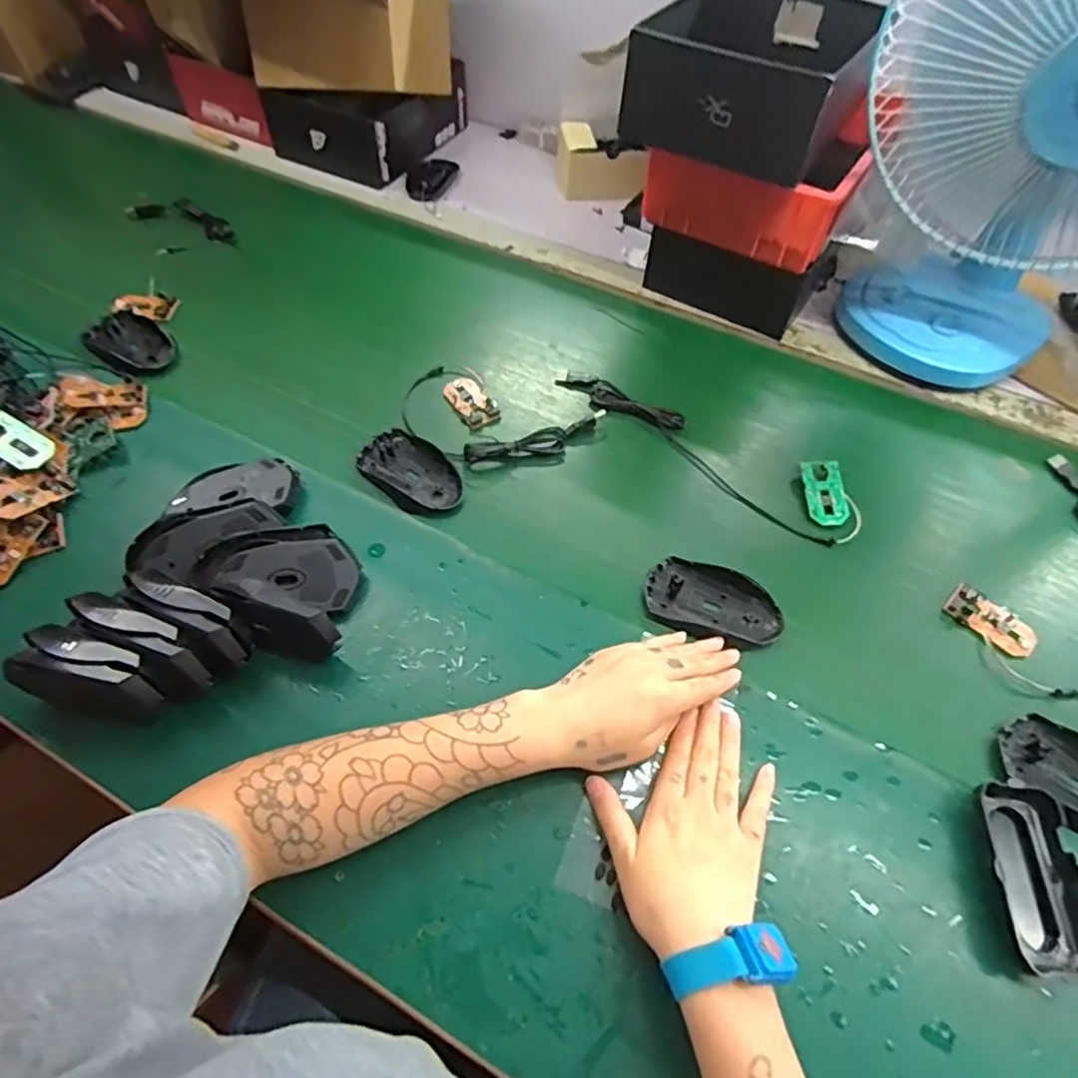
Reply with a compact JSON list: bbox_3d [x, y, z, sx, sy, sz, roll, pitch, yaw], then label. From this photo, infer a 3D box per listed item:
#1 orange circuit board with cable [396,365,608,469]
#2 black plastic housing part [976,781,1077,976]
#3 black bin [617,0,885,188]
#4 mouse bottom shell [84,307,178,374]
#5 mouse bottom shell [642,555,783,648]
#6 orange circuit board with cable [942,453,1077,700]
[{"bbox_3d":[-0.048,-0.121,0.643,0.190,0.017,0.112,23,56,14],"label":"orange circuit board with cable"},{"bbox_3d":[0.324,0.220,0.416,0.047,0.032,0.104,0,54,-2],"label":"black plastic housing part"},{"bbox_3d":[0.215,-0.469,0.636,0.202,0.084,0.259,24,56,14],"label":"black bin"},{"bbox_3d":[-0.448,-0.216,0.706,0.112,0.032,0.068,34,60,19],"label":"mouse bottom shell"},{"bbox_3d":[0.144,0.056,0.535,0.112,0.023,0.064,18,55,11],"label":"mouse bottom shell"},{"bbox_3d":[0.476,0.039,0.557,0.154,0.025,0.245,39,61,23],"label":"orange circuit board with cable"}]

